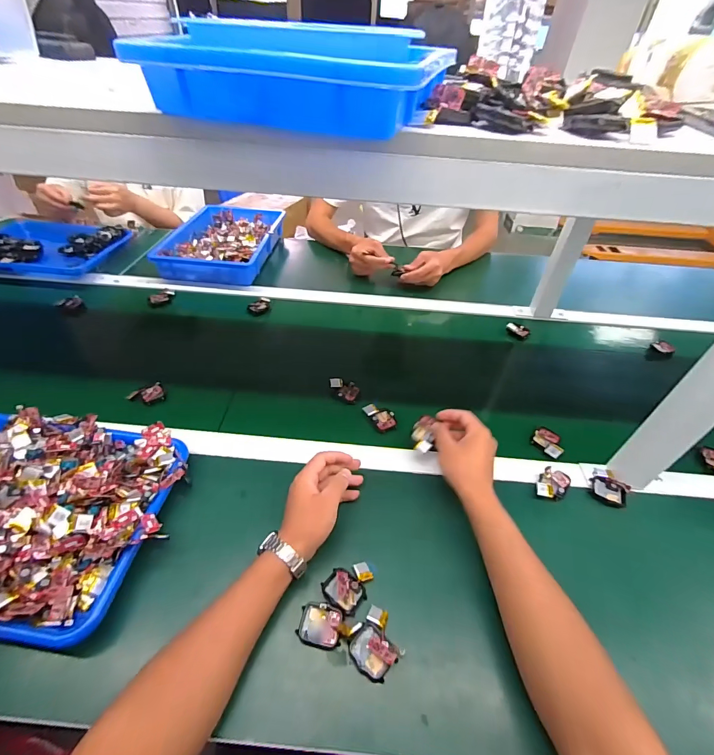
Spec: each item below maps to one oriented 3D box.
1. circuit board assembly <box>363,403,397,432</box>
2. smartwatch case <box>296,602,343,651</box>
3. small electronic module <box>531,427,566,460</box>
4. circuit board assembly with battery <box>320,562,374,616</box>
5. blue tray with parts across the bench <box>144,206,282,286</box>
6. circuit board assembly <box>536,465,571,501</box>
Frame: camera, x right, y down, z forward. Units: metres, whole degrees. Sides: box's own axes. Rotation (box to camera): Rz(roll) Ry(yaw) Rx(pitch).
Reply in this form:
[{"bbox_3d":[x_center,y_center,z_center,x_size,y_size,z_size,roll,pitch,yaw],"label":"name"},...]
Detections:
[{"bbox_3d":[0.041,0.066,0.627,0.037,0.017,0.059,-25,50,-27],"label":"circuit board assembly"},{"bbox_3d":[-0.040,0.271,0.411,0.047,0.009,0.038,11,43,8],"label":"smartwatch case"},{"bbox_3d":[0.310,0.101,0.604,0.054,0.015,0.050,-31,53,-32],"label":"small electronic module"},{"bbox_3d":[-0.008,0.241,0.439,0.046,0.016,0.058,32,50,27],"label":"circuit board assembly with battery"},{"bbox_3d":[-0.355,-0.372,1.018,0.269,0.056,0.378,4,43,1],"label":"blue tray with parts across the bench"},{"bbox_3d":[0.284,0.155,0.544,0.038,0.013,0.052,27,47,23],"label":"circuit board assembly"}]

